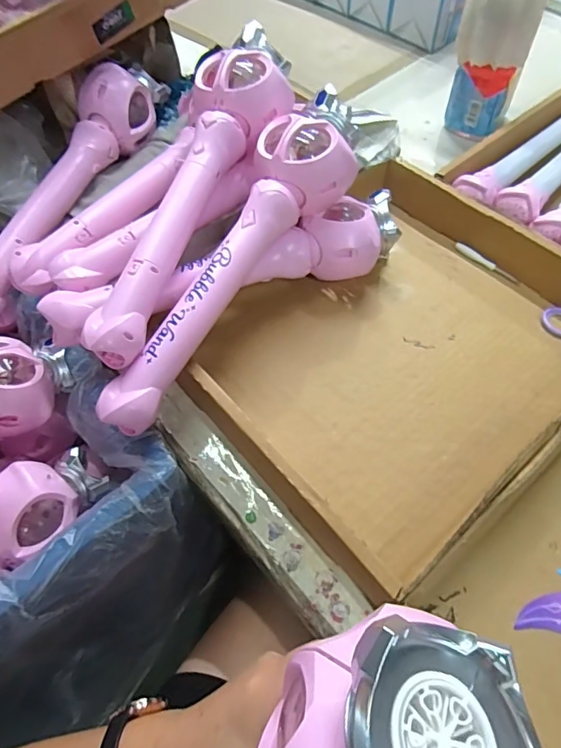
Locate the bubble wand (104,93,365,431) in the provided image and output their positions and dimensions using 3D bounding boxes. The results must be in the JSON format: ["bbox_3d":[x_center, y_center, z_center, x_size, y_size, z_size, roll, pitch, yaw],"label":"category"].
[{"bbox_3d":[-0.040,-0.108,0.428,0.091,0.063,0.368,29,78,18],"label":"bubble wand"}]

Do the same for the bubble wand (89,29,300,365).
[{"bbox_3d":[-0.082,-0.170,0.436,0.093,0.061,0.355,18,74,13],"label":"bubble wand"}]

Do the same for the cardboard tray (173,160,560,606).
[{"bbox_3d":[0.118,-0.038,0.464,0.381,0.058,0.327,-39,66,-18],"label":"cardboard tray"}]

